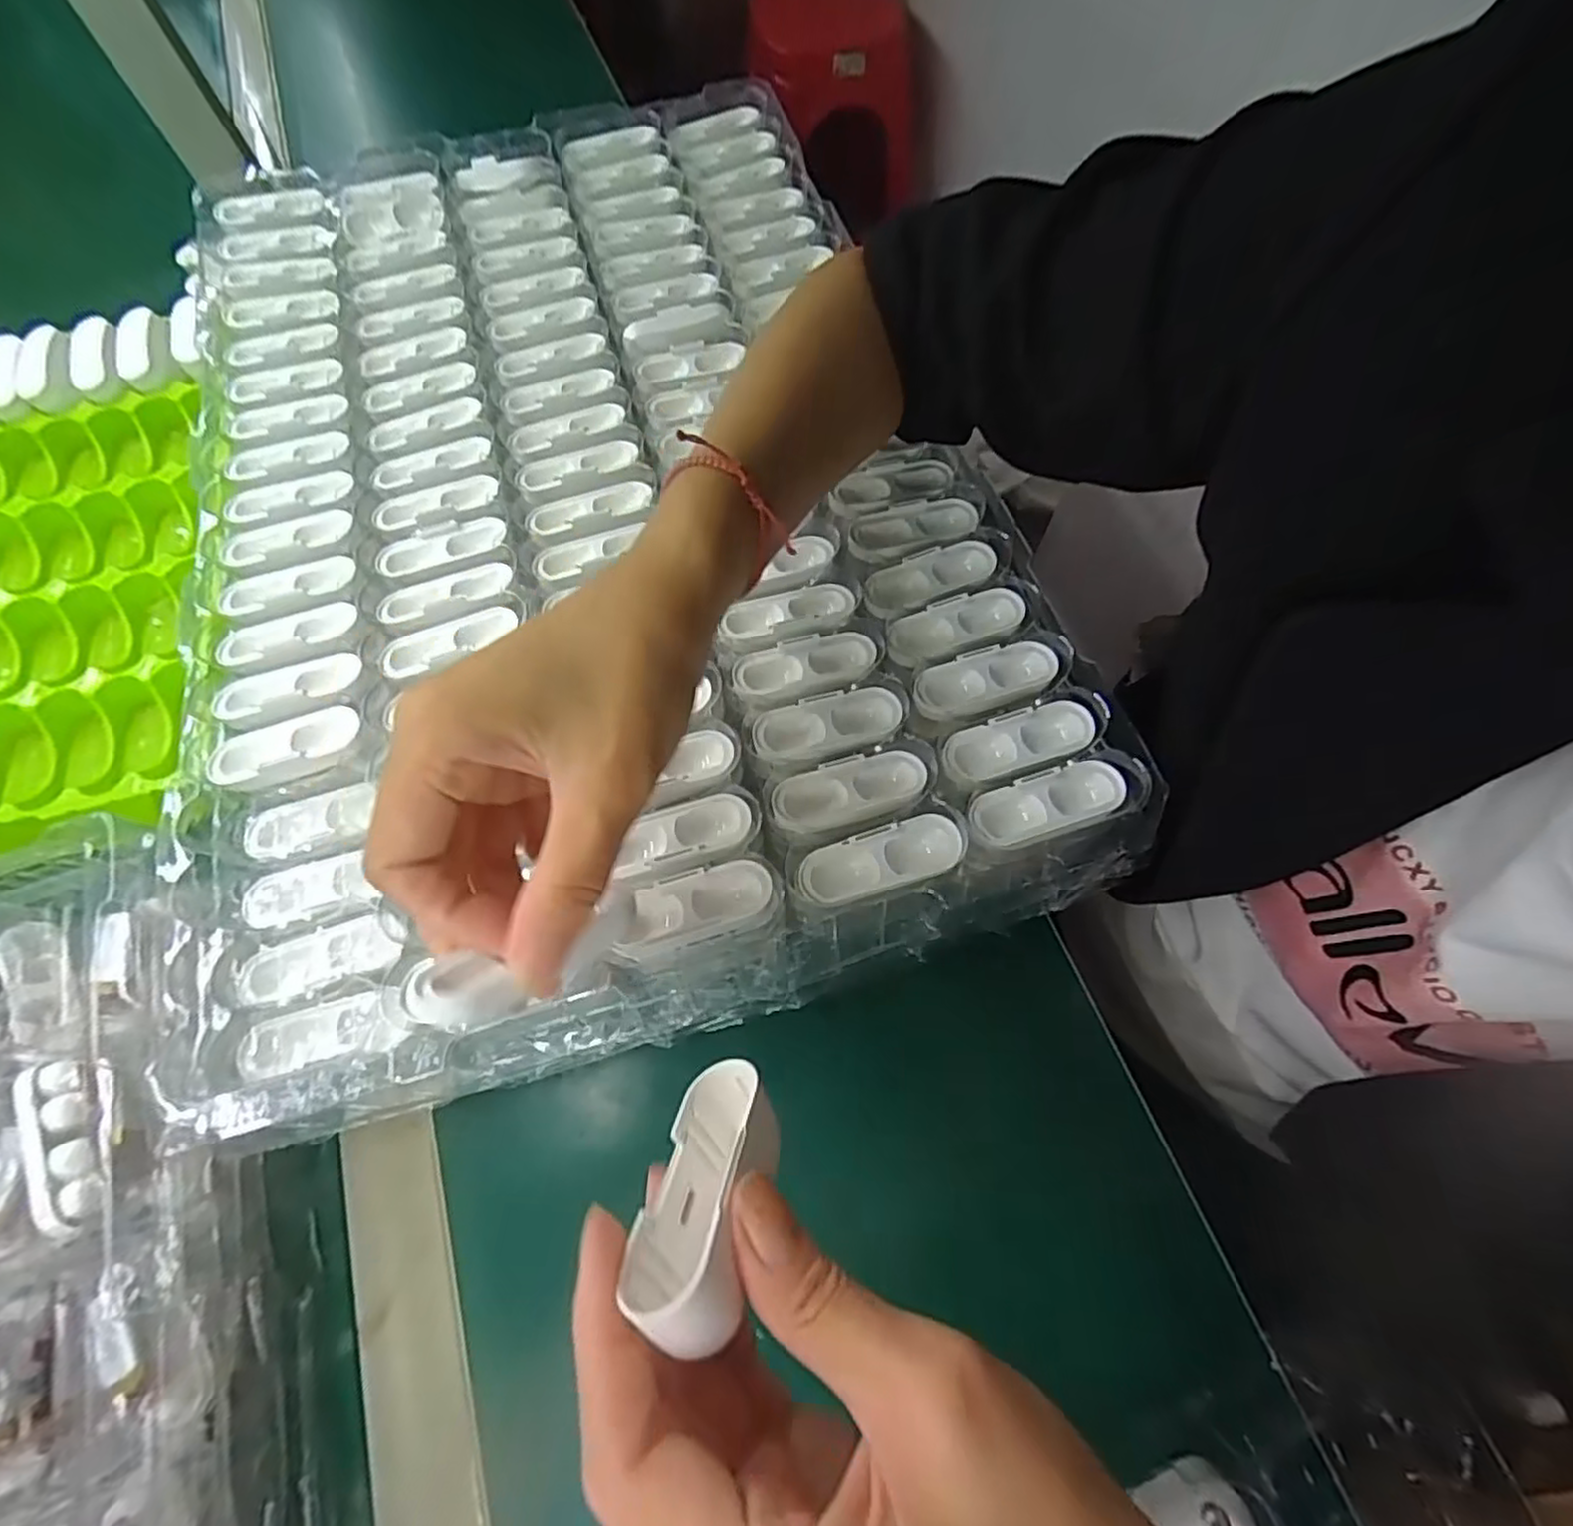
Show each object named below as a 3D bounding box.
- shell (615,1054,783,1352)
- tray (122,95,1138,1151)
[{"bbox_3d":[-0.020,0.110,0.180,0.029,0.067,0.024,14,110,4],"label":"shell"},{"bbox_3d":[-0.115,-0.167,0.368,0.390,0.042,0.576,-14,70,-7],"label":"tray"}]

